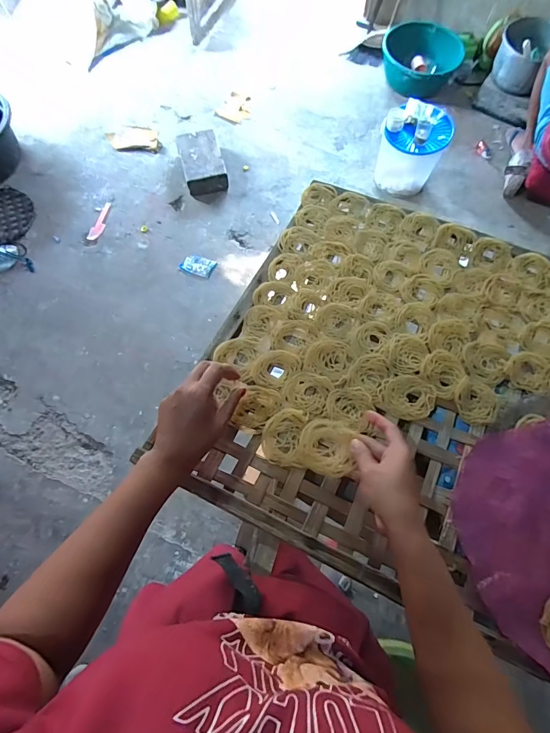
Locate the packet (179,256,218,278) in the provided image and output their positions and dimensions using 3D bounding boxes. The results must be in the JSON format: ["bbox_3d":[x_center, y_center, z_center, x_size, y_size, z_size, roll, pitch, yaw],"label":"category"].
[{"bbox_3d":[-0.347,-0.458,1.734,0.147,0.014,0.104,18,68,8],"label":"packet"}]

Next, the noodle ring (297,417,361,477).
[{"bbox_3d":[0.069,0.106,0.508,0.072,0.029,0.068,0,67,0],"label":"noodle ring"}]

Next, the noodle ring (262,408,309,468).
[{"bbox_3d":[0.012,0.096,0.526,0.055,0.013,0.076,9,67,5],"label":"noodle ring"}]

